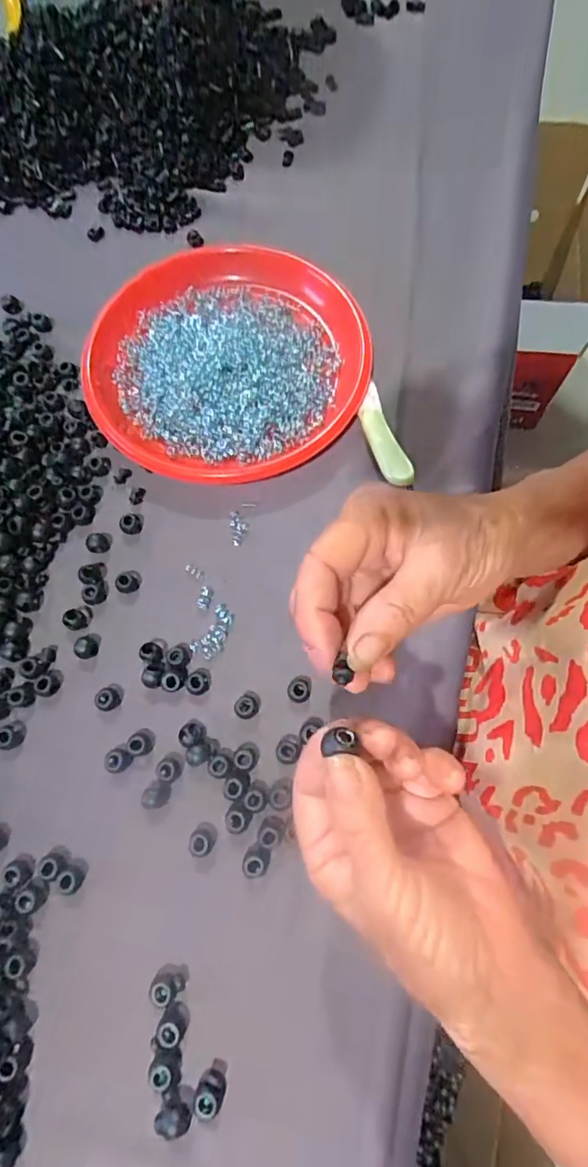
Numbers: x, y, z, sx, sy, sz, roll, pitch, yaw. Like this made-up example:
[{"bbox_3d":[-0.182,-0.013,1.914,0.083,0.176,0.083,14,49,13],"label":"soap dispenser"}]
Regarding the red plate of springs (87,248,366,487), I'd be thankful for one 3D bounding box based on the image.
[{"bbox_3d":[-0.058,-0.186,0.429,0.221,0.024,0.214,0,72,1],"label":"red plate of springs"}]

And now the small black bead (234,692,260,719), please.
[{"bbox_3d":[-0.032,0.083,0.352,0.018,0.009,0.017,0,72,1],"label":"small black bead"}]

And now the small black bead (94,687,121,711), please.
[{"bbox_3d":[-0.128,0.079,0.356,0.016,0.008,0.015,0,72,1],"label":"small black bead"}]

